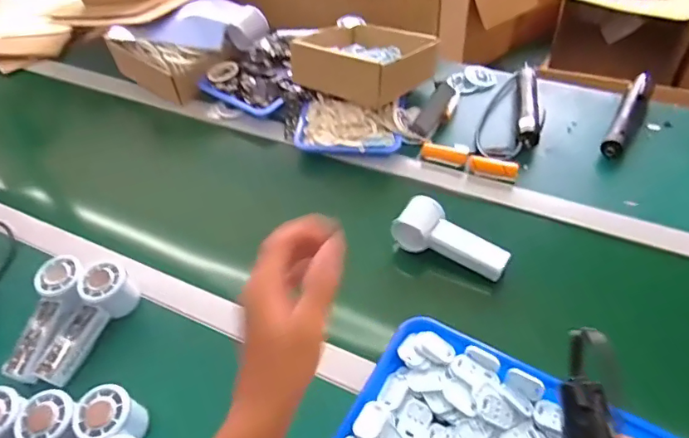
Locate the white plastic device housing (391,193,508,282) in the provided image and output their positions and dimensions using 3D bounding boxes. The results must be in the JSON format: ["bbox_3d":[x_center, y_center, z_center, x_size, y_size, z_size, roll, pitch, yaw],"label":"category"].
[{"bbox_3d":[0.142,0.028,0.666,0.151,0.046,0.061,30,58,27],"label":"white plastic device housing"}]

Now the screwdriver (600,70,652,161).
[{"bbox_3d":[0.469,-0.174,0.820,0.034,0.047,0.194,25,56,24],"label":"screwdriver"}]

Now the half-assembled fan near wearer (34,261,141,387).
[{"bbox_3d":[-0.321,0.131,0.625,0.052,0.056,0.150,18,66,19],"label":"half-assembled fan near wearer"}]

